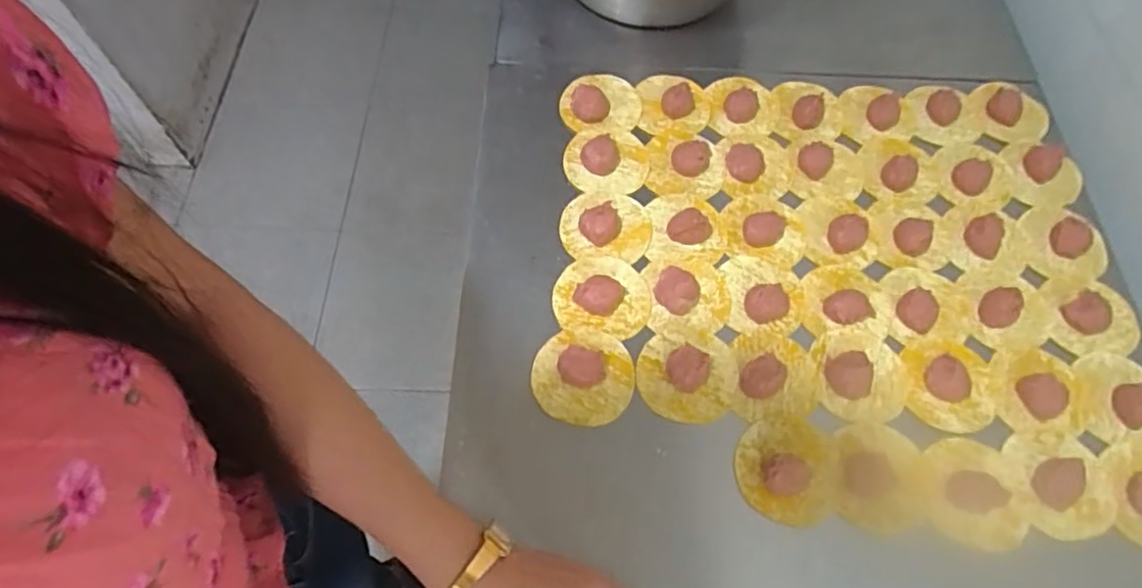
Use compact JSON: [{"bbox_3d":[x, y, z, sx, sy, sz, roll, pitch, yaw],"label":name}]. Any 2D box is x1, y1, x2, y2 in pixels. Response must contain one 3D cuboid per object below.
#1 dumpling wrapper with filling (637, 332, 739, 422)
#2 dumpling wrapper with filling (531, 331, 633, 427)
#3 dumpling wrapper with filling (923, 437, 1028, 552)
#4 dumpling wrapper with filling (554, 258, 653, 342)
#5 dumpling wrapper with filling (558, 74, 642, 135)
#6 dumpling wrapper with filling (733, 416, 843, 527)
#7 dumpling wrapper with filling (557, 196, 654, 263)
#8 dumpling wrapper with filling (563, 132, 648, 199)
[{"bbox_3d":[0.097,0.066,0.511,0.082,0.021,0.074,-5,64,-3],"label":"dumpling wrapper with filling"},{"bbox_3d":[0.010,0.064,0.506,0.081,0.023,0.078,0,64,0],"label":"dumpling wrapper with filling"},{"bbox_3d":[0.315,0.156,0.488,0.072,0.012,0.079,7,64,3],"label":"dumpling wrapper with filling"},{"bbox_3d":[0.028,-0.003,0.539,0.084,0.021,0.073,8,64,4],"label":"dumpling wrapper with filling"},{"bbox_3d":[0.030,-0.195,0.638,0.082,0.019,0.061,-9,64,-5],"label":"dumpling wrapper with filling"},{"bbox_3d":[0.169,0.132,0.476,0.078,0.026,0.079,13,65,6],"label":"dumpling wrapper with filling"},{"bbox_3d":[0.033,-0.067,0.570,0.083,0.021,0.067,0,64,0],"label":"dumpling wrapper with filling"},{"bbox_3d":[0.035,-0.136,0.606,0.081,0.020,0.082,10,64,5],"label":"dumpling wrapper with filling"}]

